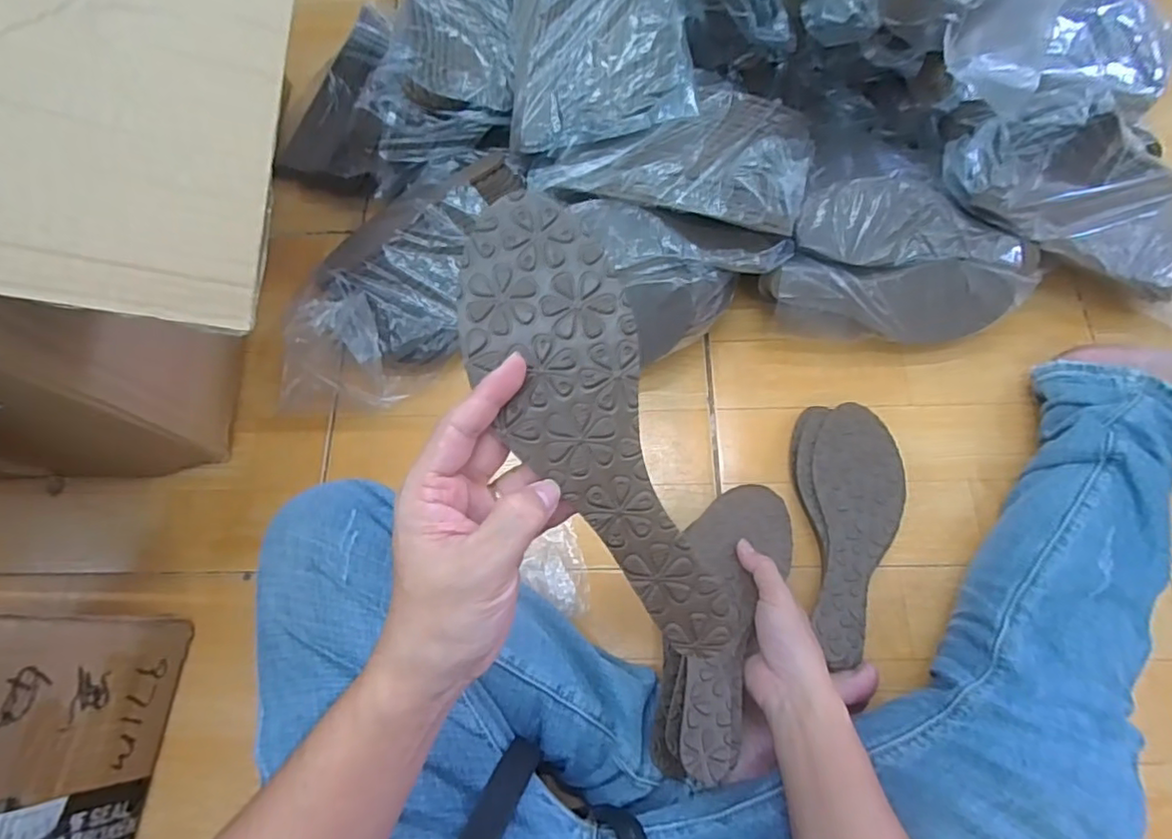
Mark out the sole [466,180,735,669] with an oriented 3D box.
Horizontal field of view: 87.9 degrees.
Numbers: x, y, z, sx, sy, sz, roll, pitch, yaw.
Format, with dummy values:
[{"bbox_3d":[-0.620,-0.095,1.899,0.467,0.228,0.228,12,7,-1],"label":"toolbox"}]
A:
[{"bbox_3d":[-0.001,0.006,0.284,0.074,0.005,0.221,-18,90,1],"label":"sole"}]

